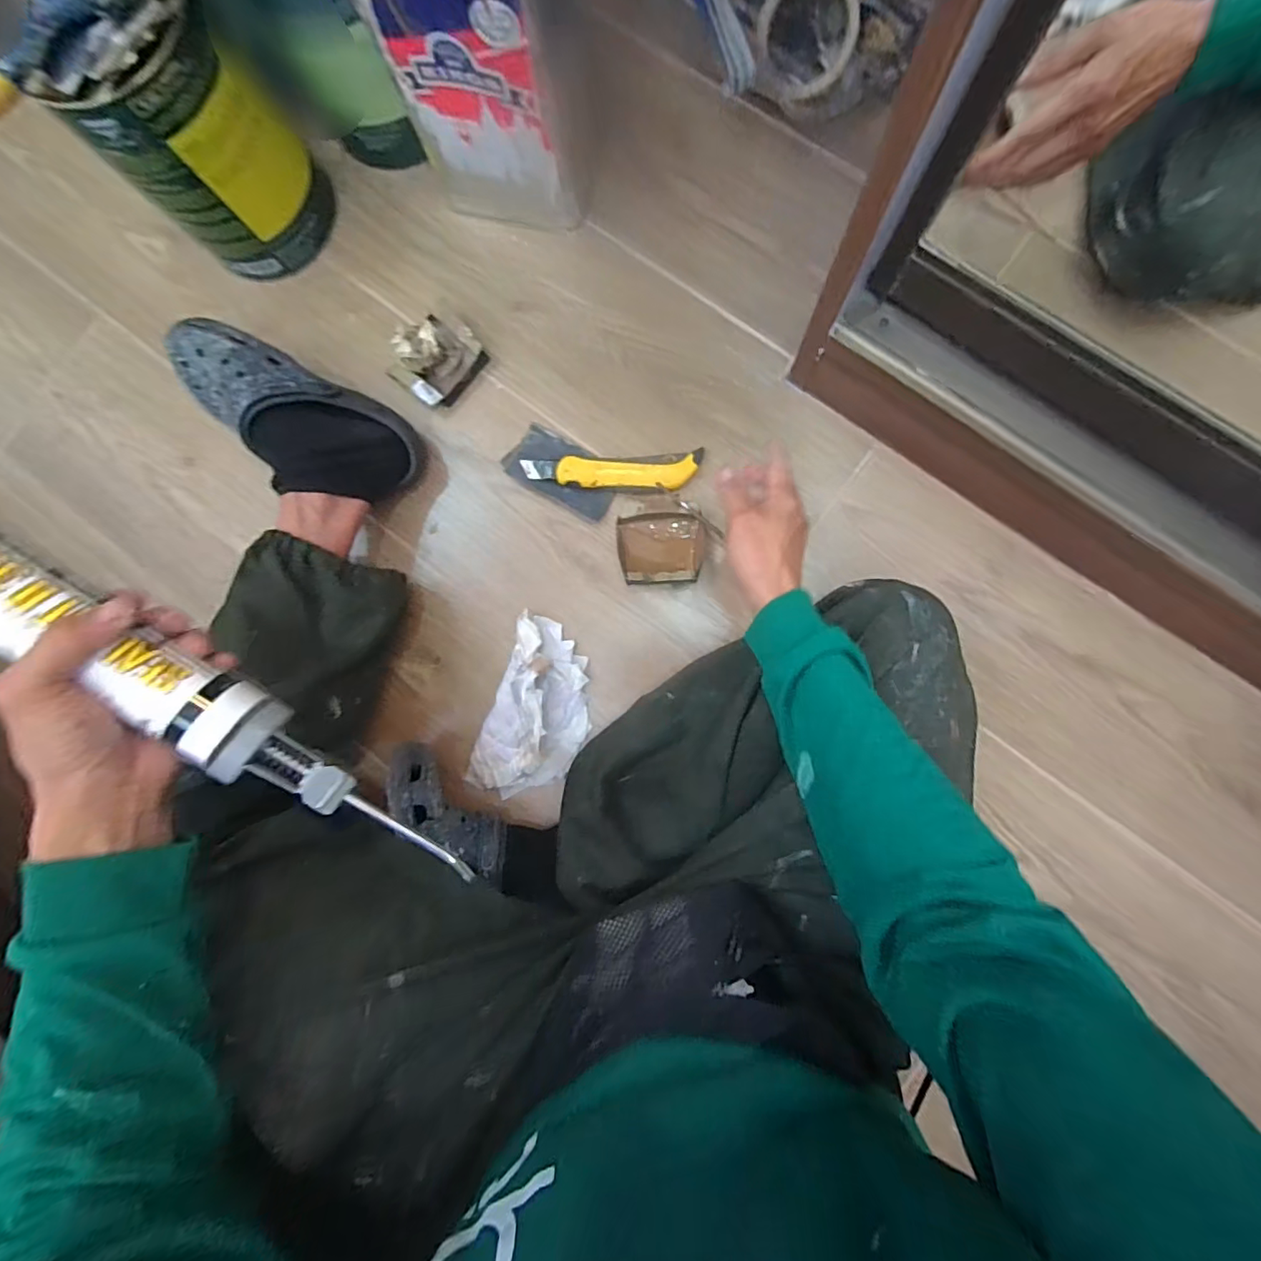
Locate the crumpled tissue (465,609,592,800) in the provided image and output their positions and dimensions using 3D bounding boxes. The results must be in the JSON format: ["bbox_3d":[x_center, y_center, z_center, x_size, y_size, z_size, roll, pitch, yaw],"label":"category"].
[{"bbox_3d":[-0.094,0.087,0.552,0.102,0.072,0.186,22,90,5],"label":"crumpled tissue"}]

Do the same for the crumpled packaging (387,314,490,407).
[{"bbox_3d":[-0.207,-0.290,0.587,0.071,0.045,0.086,41,92,5],"label":"crumpled packaging"}]

